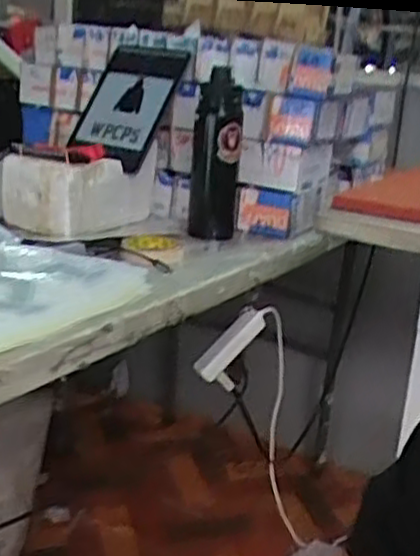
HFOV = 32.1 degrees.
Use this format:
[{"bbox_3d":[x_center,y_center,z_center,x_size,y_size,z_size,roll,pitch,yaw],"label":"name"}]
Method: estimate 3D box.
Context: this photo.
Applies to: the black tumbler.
[{"bbox_3d":[0.010,-0.198,1.183,0.076,0.258,0.063,3,18,-7],"label":"black tumbler"}]

